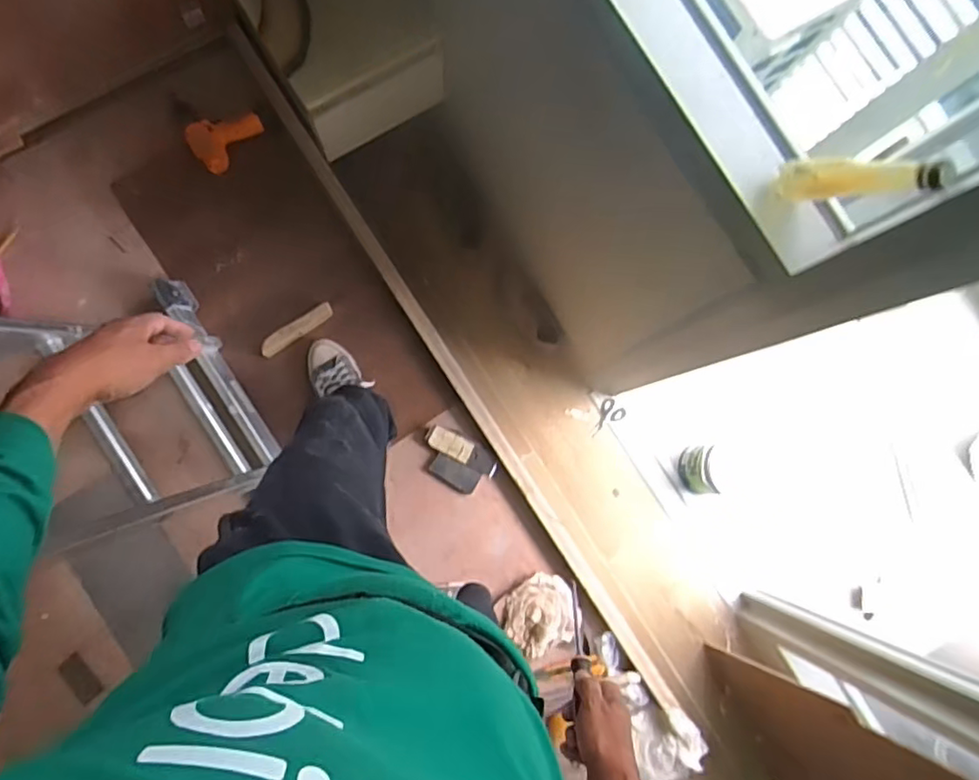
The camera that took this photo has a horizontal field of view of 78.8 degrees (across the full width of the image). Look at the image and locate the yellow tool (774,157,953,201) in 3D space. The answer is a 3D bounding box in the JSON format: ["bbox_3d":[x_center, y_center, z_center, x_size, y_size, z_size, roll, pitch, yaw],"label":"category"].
[{"bbox_3d":[0.427,-0.246,0.695,0.035,0.206,0.046,-43,119,-8],"label":"yellow tool"}]

